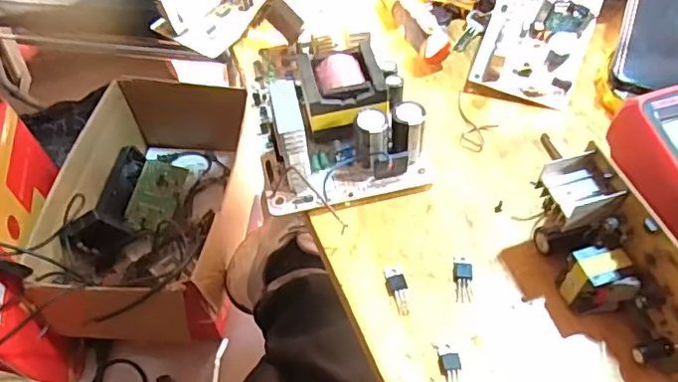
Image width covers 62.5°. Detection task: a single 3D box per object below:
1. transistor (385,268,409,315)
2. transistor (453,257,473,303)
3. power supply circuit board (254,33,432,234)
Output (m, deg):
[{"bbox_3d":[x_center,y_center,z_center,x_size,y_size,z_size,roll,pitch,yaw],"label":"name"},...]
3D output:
[{"bbox_3d":[0.035,0.057,0.323,0.011,0.005,0.030,-12,54,-5],"label":"transistor"},{"bbox_3d":[0.072,0.050,0.324,0.011,0.004,0.029,1,54,4],"label":"transistor"},{"bbox_3d":[-0.002,-0.050,0.367,0.107,0.056,0.107,-12,54,-5],"label":"power supply circuit board"}]

